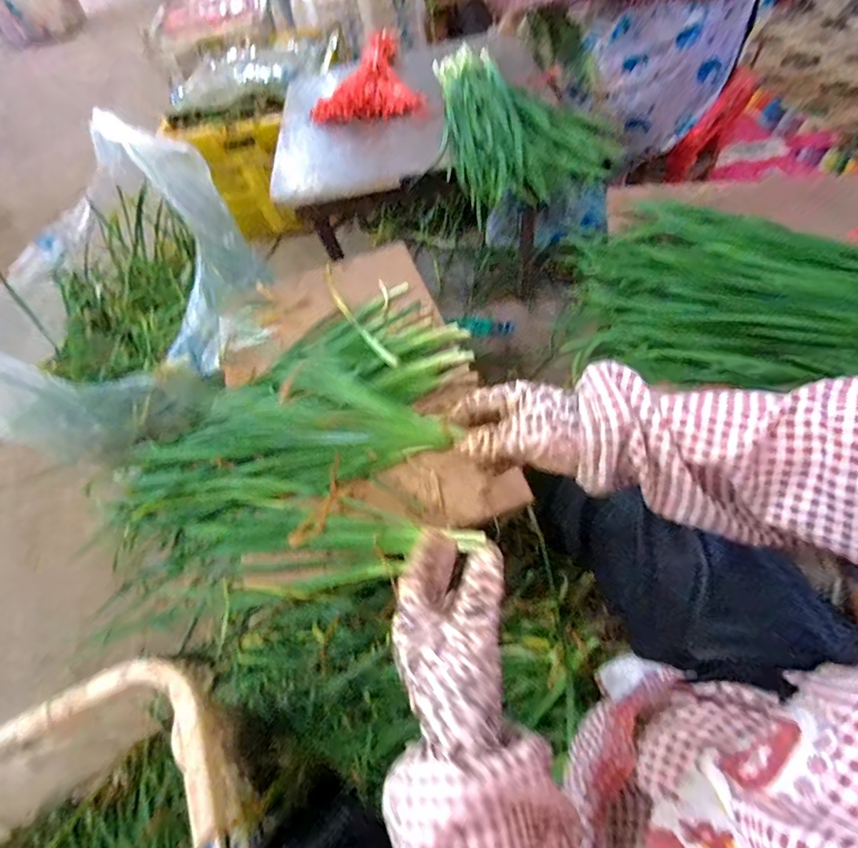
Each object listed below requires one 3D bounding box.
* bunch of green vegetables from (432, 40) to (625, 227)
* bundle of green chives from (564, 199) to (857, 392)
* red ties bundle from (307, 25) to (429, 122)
[{"bbox_3d":[0.183,-0.591,0.900,0.302,0.096,0.446,-6,56,6],"label":"bunch of green vegetables"},{"bbox_3d":[0.438,-0.189,0.564,0.497,0.118,0.305,8,59,15],"label":"bundle of green chives"},{"bbox_3d":[-0.155,-0.803,1.067,0.254,0.052,0.350,-12,56,2],"label":"red ties bundle"}]

